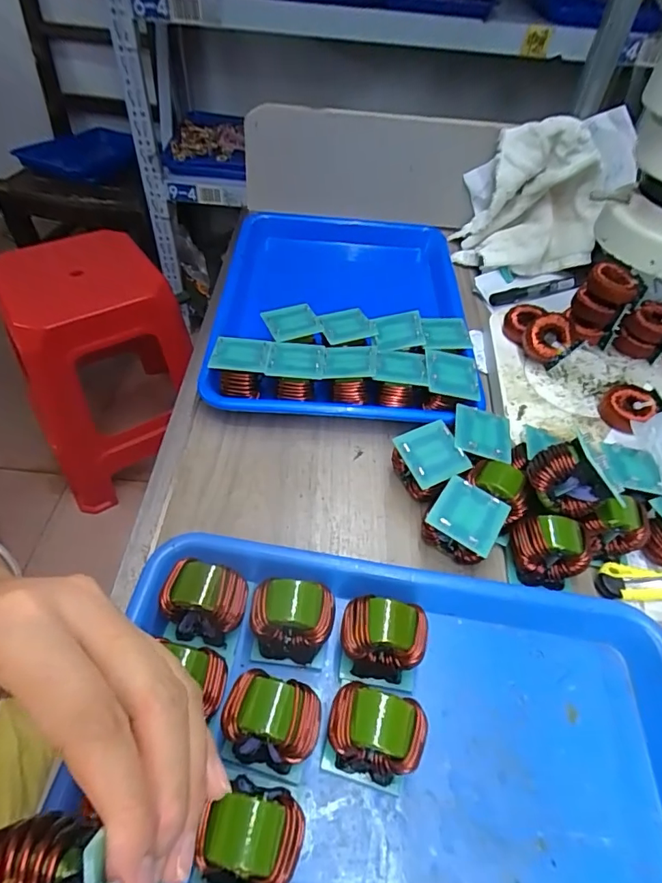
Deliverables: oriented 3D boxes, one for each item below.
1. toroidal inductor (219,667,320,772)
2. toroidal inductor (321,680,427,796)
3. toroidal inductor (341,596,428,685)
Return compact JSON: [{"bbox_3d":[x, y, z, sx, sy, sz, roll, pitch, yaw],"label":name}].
[{"bbox_3d":[-0.031,0.149,0.260,0.049,0.048,0.036,13,49,7],"label":"toroidal inductor"},{"bbox_3d":[0.022,0.156,0.258,0.048,0.049,0.036,15,50,9],"label":"toroidal inductor"},{"bbox_3d":[0.030,0.119,0.291,0.046,0.052,0.034,10,50,3],"label":"toroidal inductor"}]

